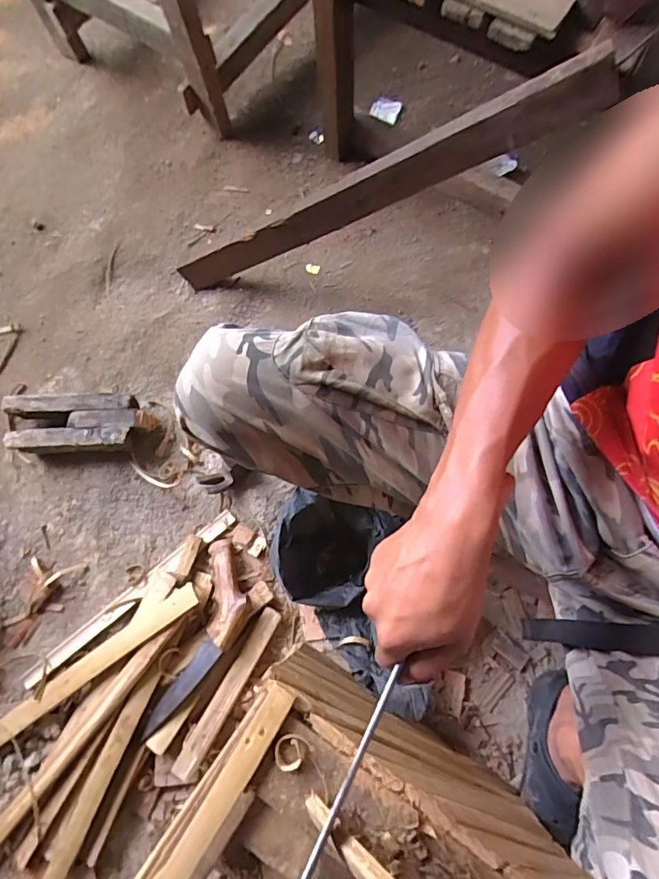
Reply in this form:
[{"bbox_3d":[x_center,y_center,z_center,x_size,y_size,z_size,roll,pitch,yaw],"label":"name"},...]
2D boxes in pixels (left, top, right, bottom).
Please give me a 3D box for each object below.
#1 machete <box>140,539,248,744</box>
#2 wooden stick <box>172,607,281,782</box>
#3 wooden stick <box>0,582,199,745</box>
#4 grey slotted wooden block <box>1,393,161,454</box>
[{"bbox_3d":[-0.183,0.296,0.732,0.096,0.039,0.288,14,72,5],"label":"machete"},{"bbox_3d":[-0.146,0.363,0.720,0.035,0.023,0.244,29,74,9],"label":"wooden stick"},{"bbox_3d":[-0.356,0.337,0.715,0.380,0.013,0.040,-36,63,-3],"label":"wooden stick"},{"bbox_3d":[-0.429,-0.024,0.833,0.259,0.057,0.097,-2,72,-1],"label":"grey slotted wooden block"}]

